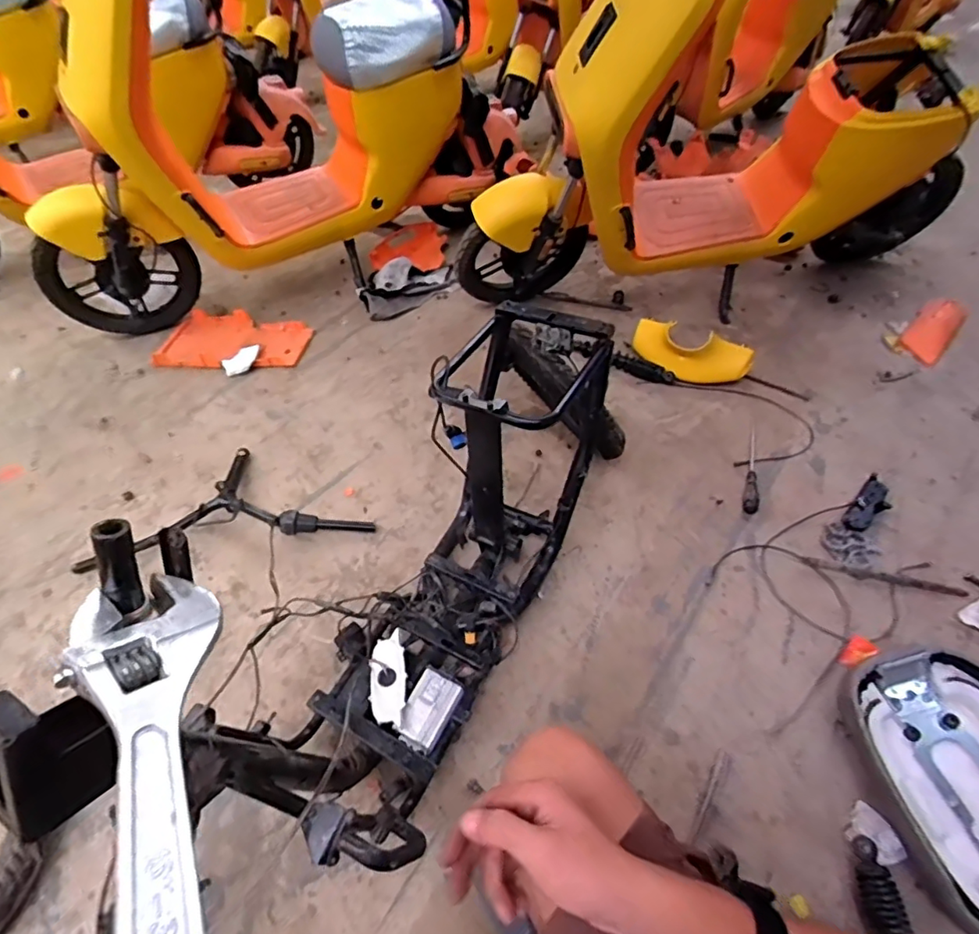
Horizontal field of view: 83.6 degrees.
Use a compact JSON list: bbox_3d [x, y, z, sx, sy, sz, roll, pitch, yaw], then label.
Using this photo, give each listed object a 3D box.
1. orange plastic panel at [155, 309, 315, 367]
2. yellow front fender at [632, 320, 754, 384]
[{"bbox_3d":[-0.743,-0.380,1.622,0.420,0.031,0.265,-1,48,-1],"label":"orange plastic panel"},{"bbox_3d":[0.523,-0.293,1.432,0.304,0.131,0.110,19,51,17],"label":"yellow front fender"}]

